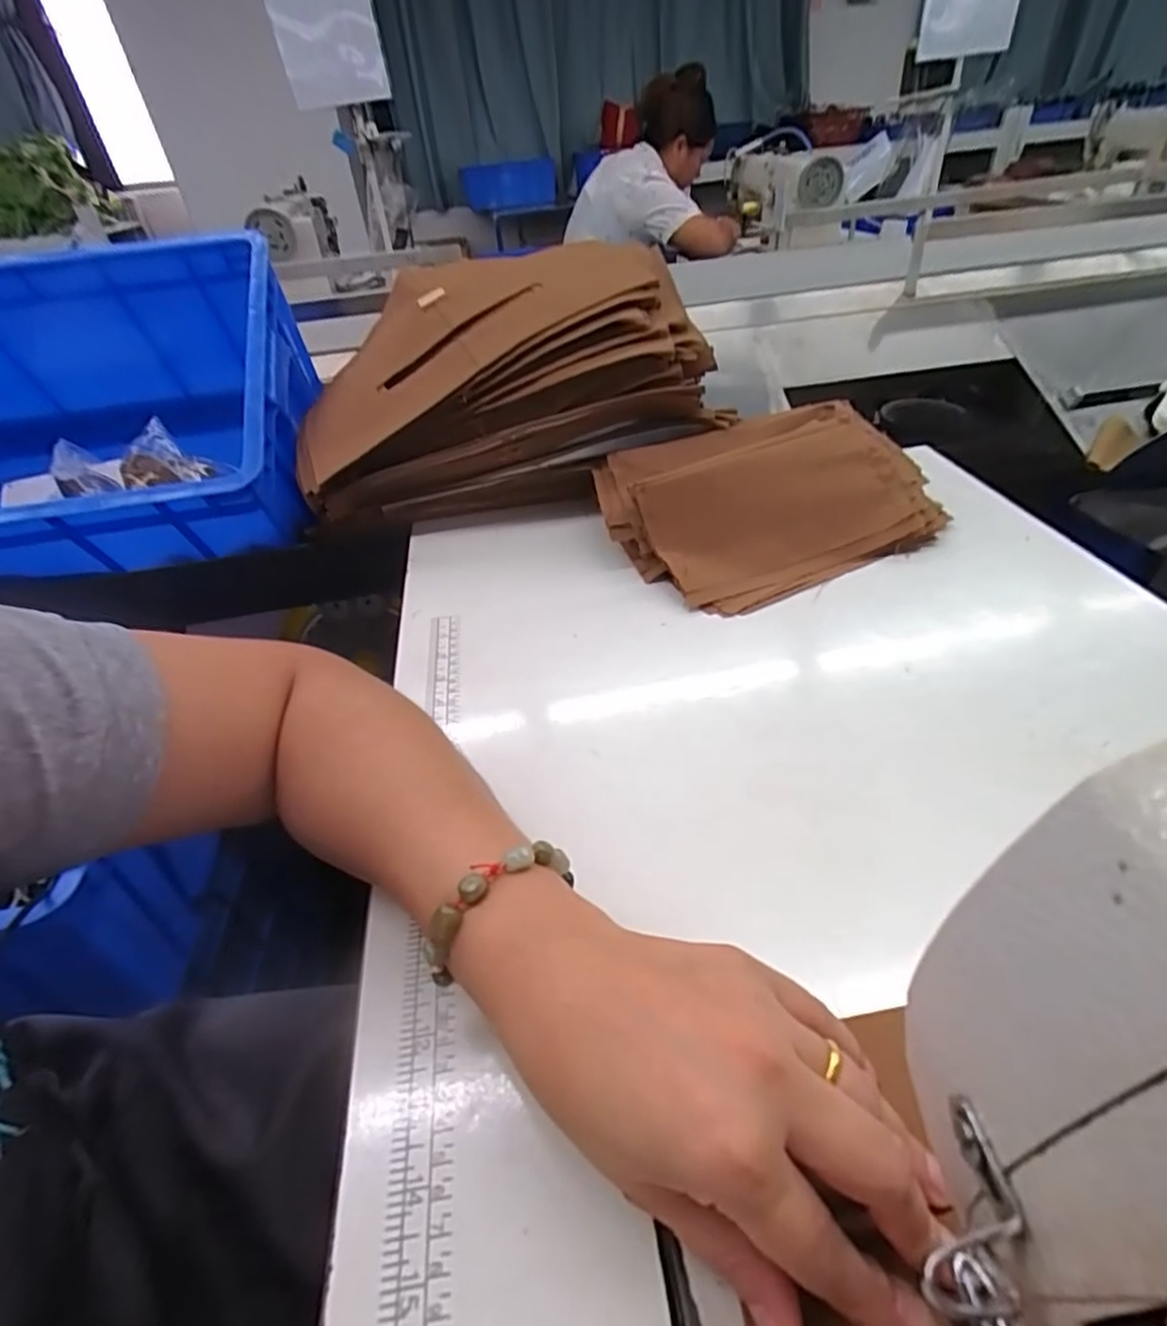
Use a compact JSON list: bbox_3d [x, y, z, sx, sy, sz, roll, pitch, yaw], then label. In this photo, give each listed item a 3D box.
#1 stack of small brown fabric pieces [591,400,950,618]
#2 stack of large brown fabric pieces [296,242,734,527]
[{"bbox_3d":[0.153,-0.141,0.532,0.250,0.074,0.177,-20,42,-15],"label":"stack of small brown fabric pieces"},{"bbox_3d":[-0.086,-0.263,0.616,0.388,0.184,0.221,-8,41,-1],"label":"stack of large brown fabric pieces"}]

